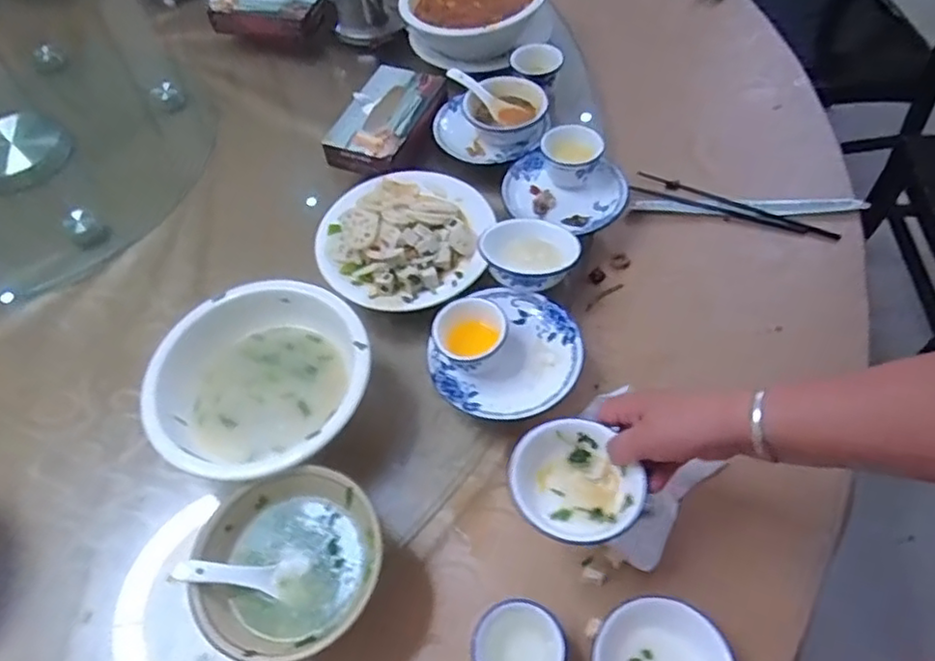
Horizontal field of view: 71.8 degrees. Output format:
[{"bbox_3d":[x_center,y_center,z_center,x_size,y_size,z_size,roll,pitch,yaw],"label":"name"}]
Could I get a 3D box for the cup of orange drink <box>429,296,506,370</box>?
[{"bbox_3d":[0.002,0.006,0.687,0.079,0.056,0.076,-2,57,4],"label":"cup of orange drink"}]

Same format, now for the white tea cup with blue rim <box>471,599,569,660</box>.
[{"bbox_3d":[0.044,0.278,0.560,0.077,0.061,0.074,-1,58,2],"label":"white tea cup with blue rim"}]

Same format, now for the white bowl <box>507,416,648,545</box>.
[{"bbox_3d":[0.089,0.131,0.553,0.101,0.044,0.108,-1,58,2],"label":"white bowl"}]

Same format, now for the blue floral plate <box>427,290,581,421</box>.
[{"bbox_3d":[0.044,0.027,0.696,0.144,0.022,0.157,-2,57,4],"label":"blue floral plate"}]

